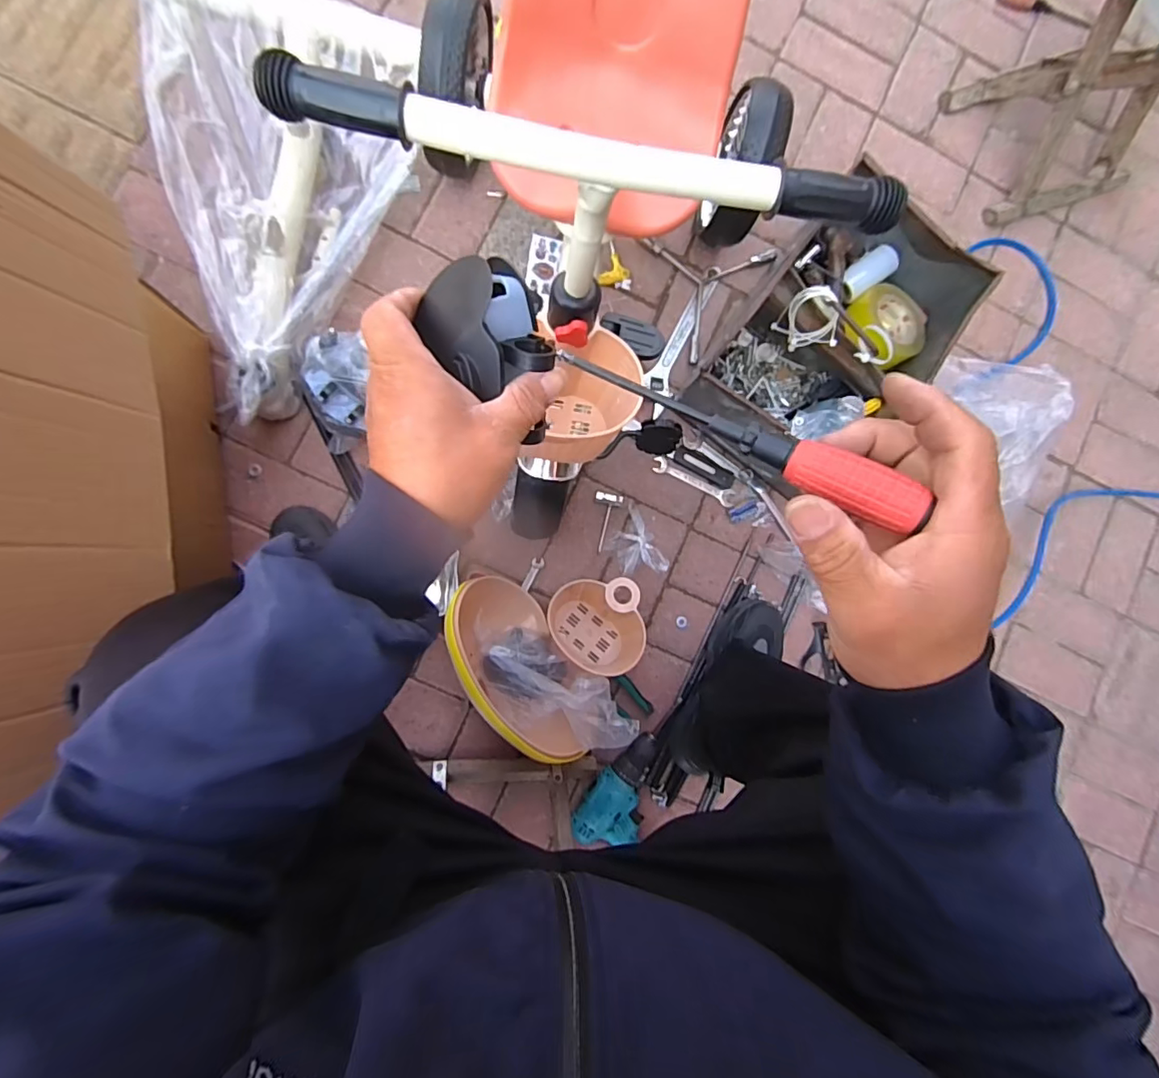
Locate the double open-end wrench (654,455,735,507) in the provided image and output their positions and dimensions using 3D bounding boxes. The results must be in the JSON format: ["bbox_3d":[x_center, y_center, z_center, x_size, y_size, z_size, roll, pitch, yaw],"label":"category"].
[{"bbox_3d":[0.189,-0.095,0.895,0.143,0.005,0.027,26,99,2],"label":"double open-end wrench"}]

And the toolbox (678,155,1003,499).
[{"bbox_3d":[0.385,-0.297,0.833,0.261,0.186,0.425,40,84,-4],"label":"toolbox"}]

